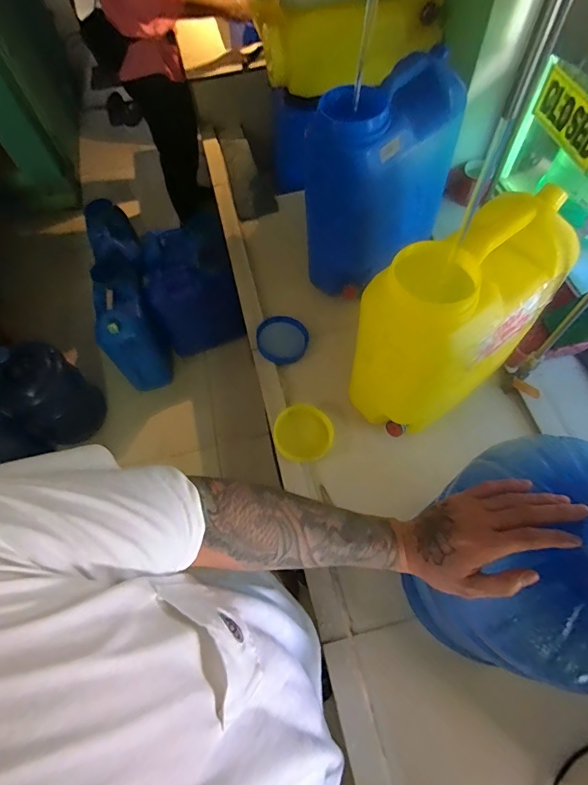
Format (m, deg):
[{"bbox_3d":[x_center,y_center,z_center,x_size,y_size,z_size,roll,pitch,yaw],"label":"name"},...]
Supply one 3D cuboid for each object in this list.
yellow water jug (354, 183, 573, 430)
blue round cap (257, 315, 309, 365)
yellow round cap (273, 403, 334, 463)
[{"bbox_3d":[0.265,-0.106,0.705,0.290,0.377,0.160,-34,66,-13],"label":"yellow water jug"},{"bbox_3d":[-0.026,-0.123,0.974,0.116,0.025,0.116,-3,74,10],"label":"blue round cap"},{"bbox_3d":[0.019,0.081,0.871,0.116,0.033,0.111,-1,63,3],"label":"yellow round cap"}]

